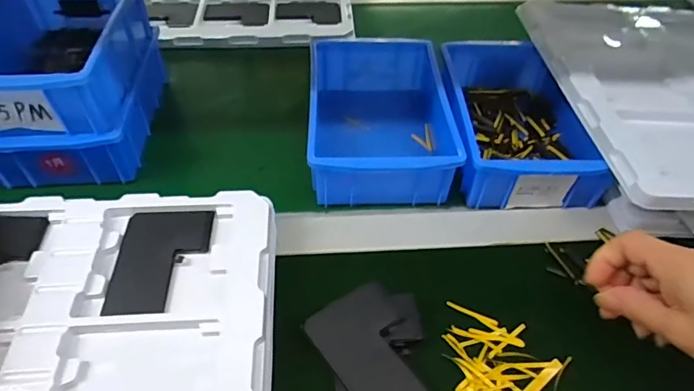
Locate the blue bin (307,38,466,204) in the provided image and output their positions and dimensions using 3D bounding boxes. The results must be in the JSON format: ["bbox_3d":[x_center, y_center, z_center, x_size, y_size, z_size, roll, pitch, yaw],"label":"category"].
[{"bbox_3d":[0.030,-0.082,0.481,0.131,0.057,0.198,0,48,-3],"label":"blue bin"}]

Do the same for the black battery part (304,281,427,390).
[{"bbox_3d":[0.019,0.103,0.326,0.065,0.004,0.091,-26,49,-24],"label":"black battery part"}]

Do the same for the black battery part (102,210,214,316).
[{"bbox_3d":[-0.137,0.047,0.354,0.064,0.004,0.088,-1,48,-4],"label":"black battery part"}]

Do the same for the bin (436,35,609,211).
[{"bbox_3d":[0.169,-0.079,0.482,0.131,0.057,0.202,2,48,-1],"label":"bin"}]

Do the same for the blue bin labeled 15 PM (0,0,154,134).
[{"bbox_3d":[-0.272,-0.138,0.445,0.131,0.062,0.195,-3,48,-4],"label":"blue bin labeled 15 PM"}]

